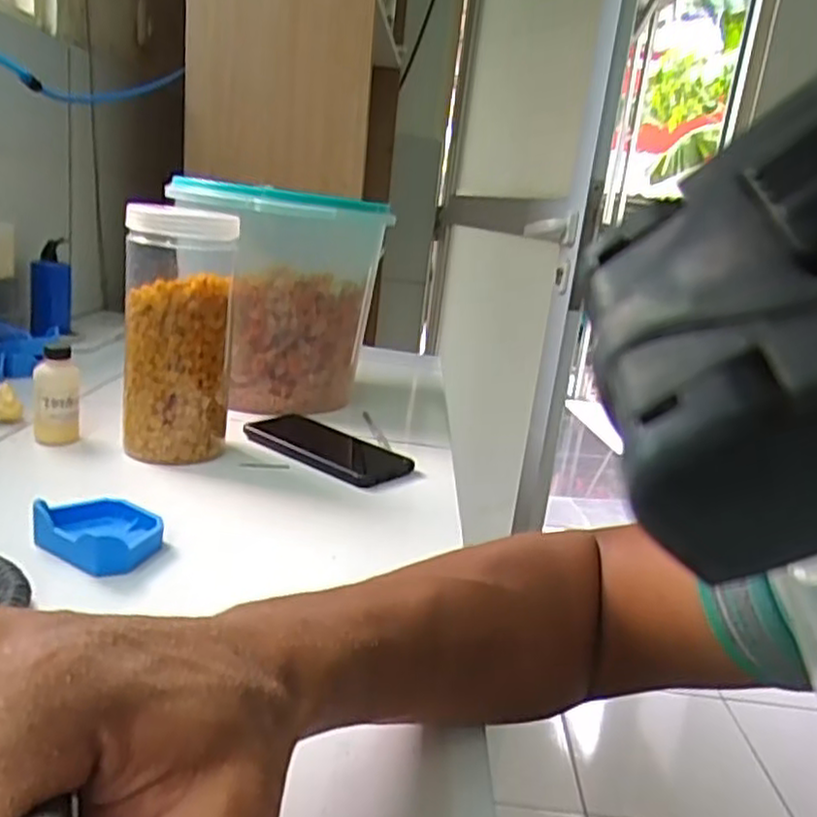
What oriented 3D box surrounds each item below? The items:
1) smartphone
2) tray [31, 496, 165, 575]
[{"bbox_3d":[-0.080,0.037,0.705,0.172,0.018,0.085,17,18,32],"label":"smartphone"},{"bbox_3d":[-0.198,0.080,0.475,0.082,0.026,0.059,15,17,28],"label":"tray"}]

